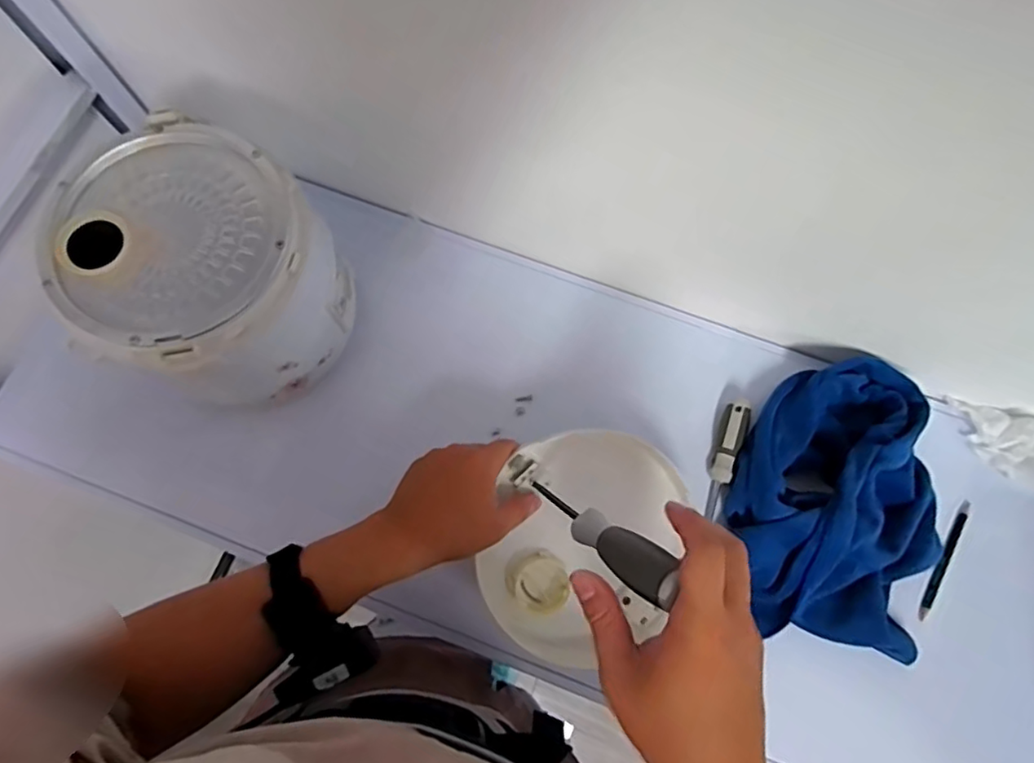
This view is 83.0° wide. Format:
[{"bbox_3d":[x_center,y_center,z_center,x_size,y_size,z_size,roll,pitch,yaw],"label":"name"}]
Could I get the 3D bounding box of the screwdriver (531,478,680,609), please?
[{"bbox_3d":[0.057,0.109,0.427,0.027,0.212,0.027,-2,95,-18],"label":"screwdriver"}]

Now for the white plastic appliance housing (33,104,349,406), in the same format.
[{"bbox_3d":[-0.265,-0.089,0.511,0.190,0.149,0.184,33,76,7],"label":"white plastic appliance housing"}]

